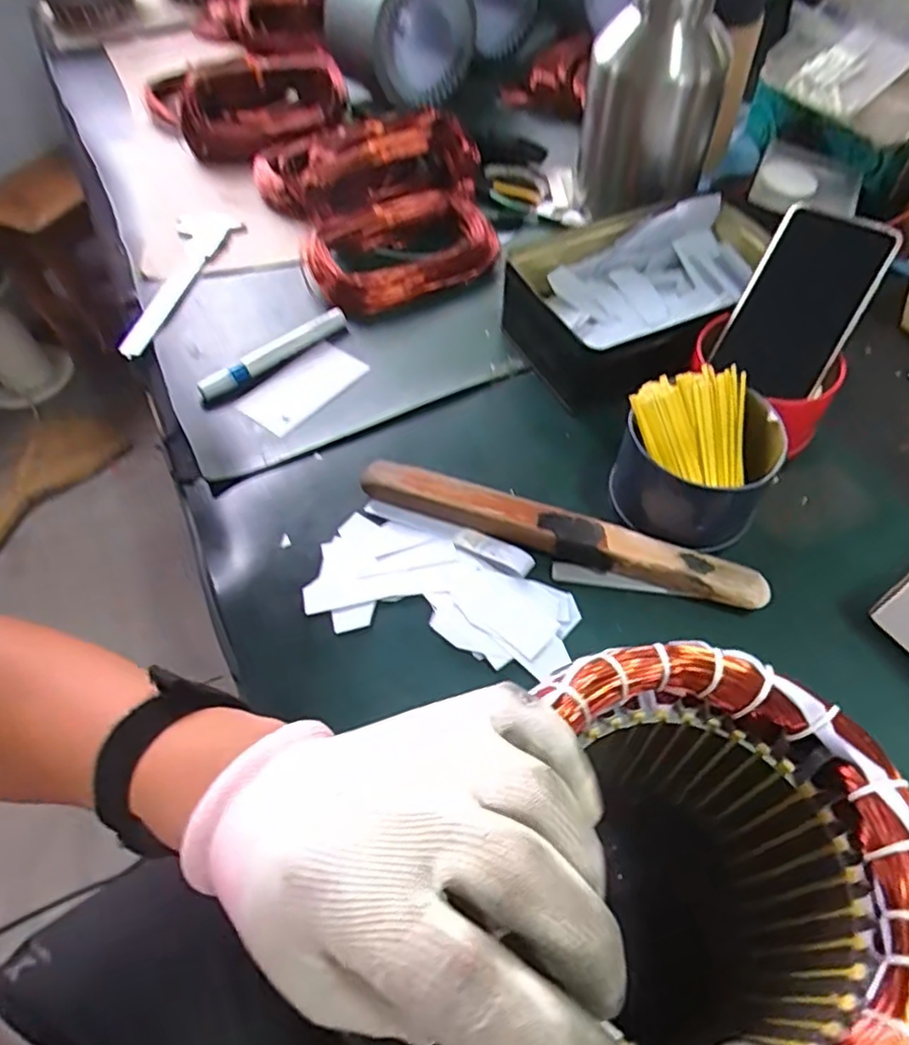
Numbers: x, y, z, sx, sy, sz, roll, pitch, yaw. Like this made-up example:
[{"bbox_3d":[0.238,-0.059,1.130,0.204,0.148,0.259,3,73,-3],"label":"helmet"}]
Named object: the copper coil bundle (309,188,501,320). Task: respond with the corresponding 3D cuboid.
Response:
[{"bbox_3d":[-0.046,-0.263,0.632,0.181,0.036,0.120,-21,56,-10],"label":"copper coil bundle"}]

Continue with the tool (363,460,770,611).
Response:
[{"bbox_3d":[0.068,0.005,0.447,0.272,0.027,0.032,18,59,16],"label":"tool"}]

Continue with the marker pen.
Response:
[{"bbox_3d":[-0.154,-0.147,0.563,0.142,0.015,0.014,-36,60,-19],"label":"marker pen"}]

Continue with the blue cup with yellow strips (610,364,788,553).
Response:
[{"bbox_3d":[0.164,-0.039,0.445,0.095,0.080,0.094,-2,55,3],"label":"blue cup with yellow strips"}]

